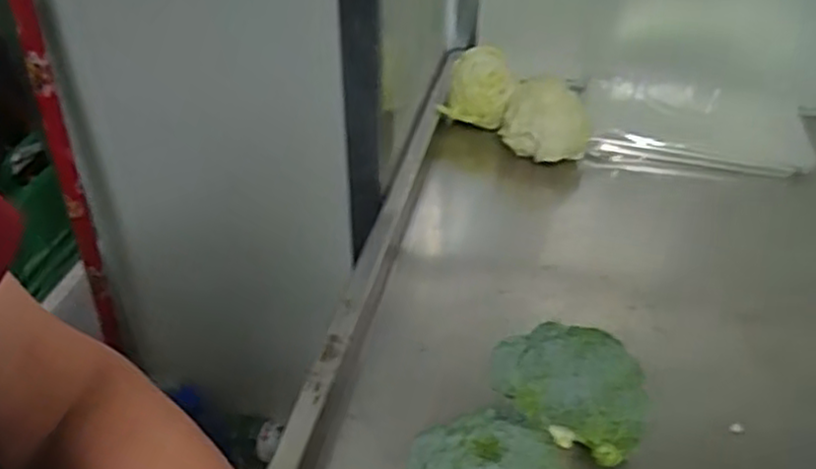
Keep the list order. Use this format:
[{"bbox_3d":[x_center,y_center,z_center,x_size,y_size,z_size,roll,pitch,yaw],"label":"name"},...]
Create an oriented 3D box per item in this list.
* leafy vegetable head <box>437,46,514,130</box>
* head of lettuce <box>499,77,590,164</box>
[{"bbox_3d":[0.095,-0.194,0.959,0.093,0.084,0.095,9,40,10],"label":"leafy vegetable head"},{"bbox_3d":[0.178,-0.141,0.912,0.099,0.081,0.079,23,45,25],"label":"head of lettuce"}]

